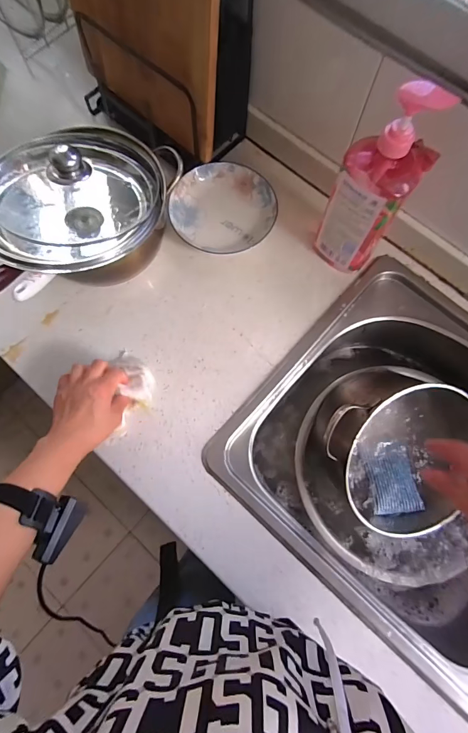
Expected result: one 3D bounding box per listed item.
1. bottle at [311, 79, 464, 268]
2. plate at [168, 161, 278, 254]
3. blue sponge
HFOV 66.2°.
[{"bbox_3d":[0.182,-0.230,0.477,0.090,0.261,0.073,34,78,7],"label":"bottle"},{"bbox_3d":[-0.019,-0.266,0.604,0.167,0.024,0.156,0,76,-1],"label":"plate"},{"bbox_3d":[0.271,0.190,0.619,0.079,0.011,0.116,-7,77,-2],"label":"blue sponge"}]

